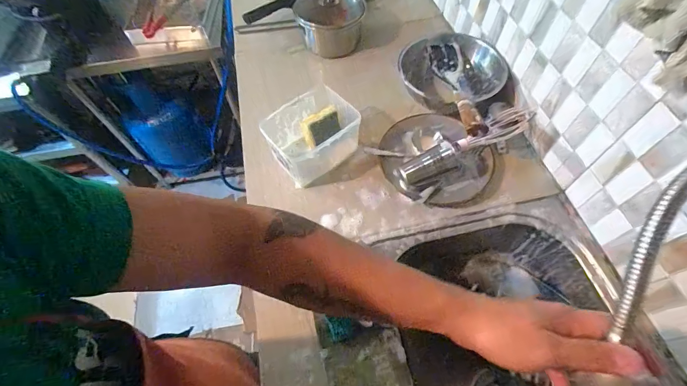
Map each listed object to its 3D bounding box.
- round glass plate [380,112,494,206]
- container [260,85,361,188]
[{"bbox_3d":[0.179,-0.076,0.656,0.200,0.034,0.215,-1,58,2],"label":"round glass plate"},{"bbox_3d":[-0.059,-0.115,0.654,0.162,0.096,0.134,-41,65,-20],"label":"container"}]

